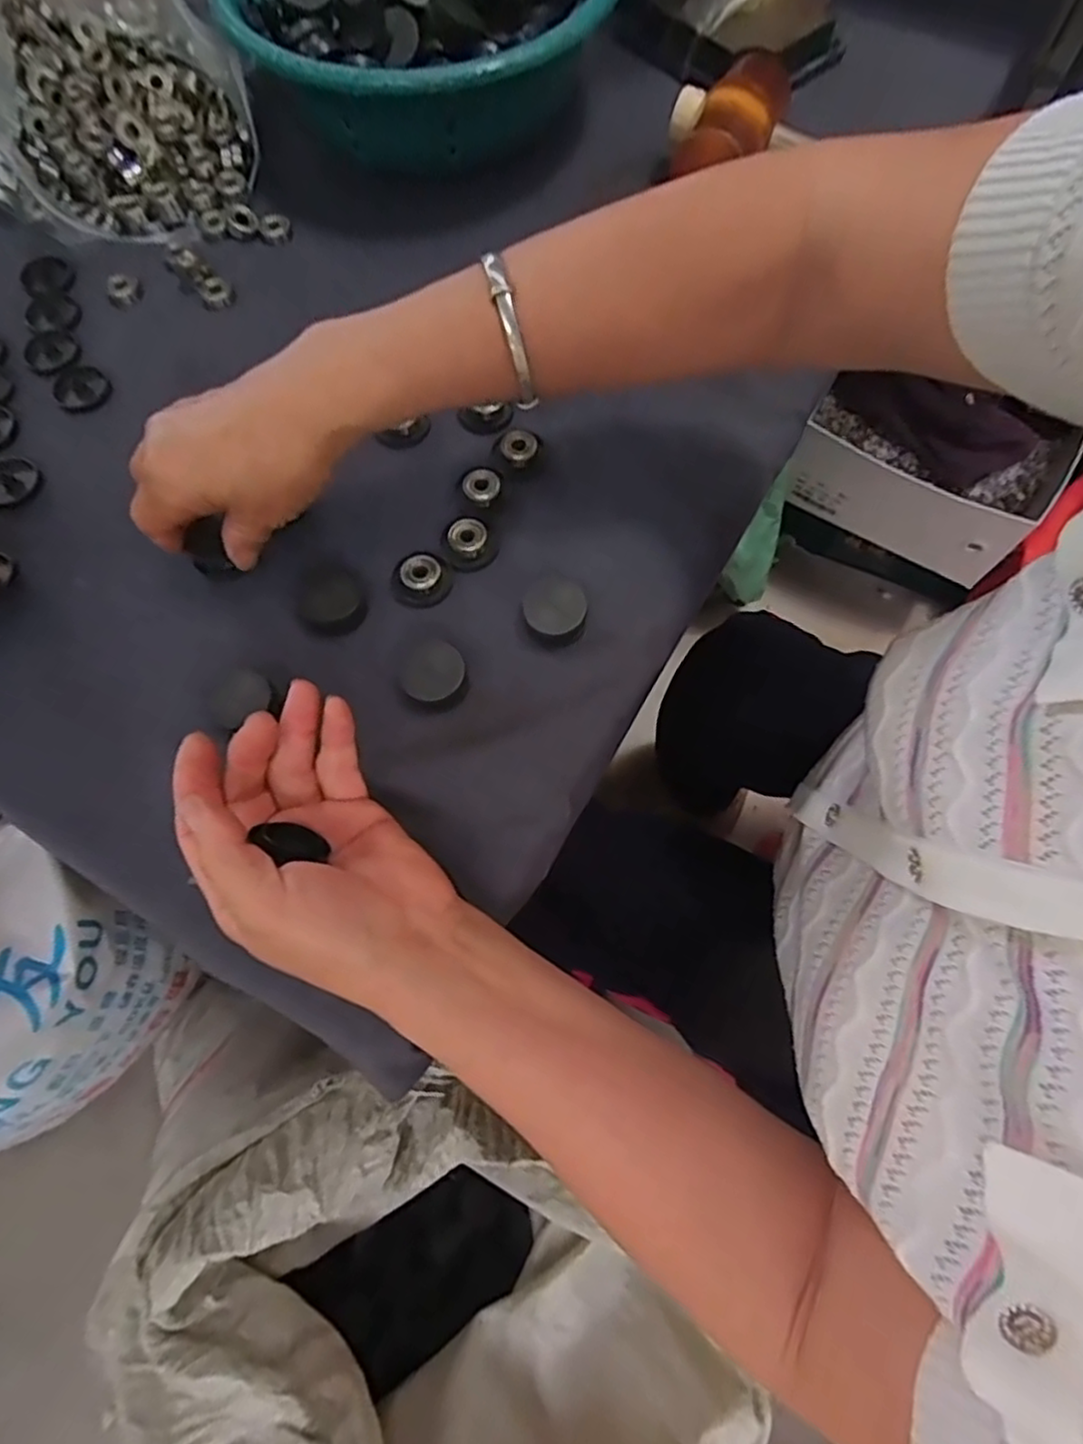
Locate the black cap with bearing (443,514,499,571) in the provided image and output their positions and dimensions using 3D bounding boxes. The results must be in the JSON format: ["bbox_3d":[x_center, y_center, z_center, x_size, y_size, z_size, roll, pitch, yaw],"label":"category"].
[{"bbox_3d":[-0.039,-0.101,0.376,0.027,0.011,0.031,-10,69,-3],"label":"black cap with bearing"}]

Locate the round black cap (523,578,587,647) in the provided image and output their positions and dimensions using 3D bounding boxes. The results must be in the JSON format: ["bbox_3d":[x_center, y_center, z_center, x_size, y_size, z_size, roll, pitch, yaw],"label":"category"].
[{"bbox_3d":[0.007,-0.059,0.356,0.032,0.019,0.036,6,69,3],"label":"round black cap"}]

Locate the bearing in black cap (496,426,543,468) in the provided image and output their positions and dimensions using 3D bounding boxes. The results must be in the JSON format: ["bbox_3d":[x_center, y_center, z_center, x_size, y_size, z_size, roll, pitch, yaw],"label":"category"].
[{"bbox_3d":[-0.013,-0.161,0.392,0.026,0.007,0.023,5,69,3],"label":"bearing in black cap"}]

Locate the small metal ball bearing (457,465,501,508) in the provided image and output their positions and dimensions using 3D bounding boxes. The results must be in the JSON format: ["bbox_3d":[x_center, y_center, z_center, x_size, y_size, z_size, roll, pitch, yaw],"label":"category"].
[{"bbox_3d":[-0.036,-0.136,0.385,0.024,0.006,0.027,-6,69,-2],"label":"small metal ball bearing"}]

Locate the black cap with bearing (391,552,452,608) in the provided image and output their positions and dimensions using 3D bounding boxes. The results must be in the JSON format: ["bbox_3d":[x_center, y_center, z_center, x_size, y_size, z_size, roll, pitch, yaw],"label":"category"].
[{"bbox_3d":[-0.065,-0.079,0.368,0.031,0.011,0.032,0,69,0],"label":"black cap with bearing"}]

